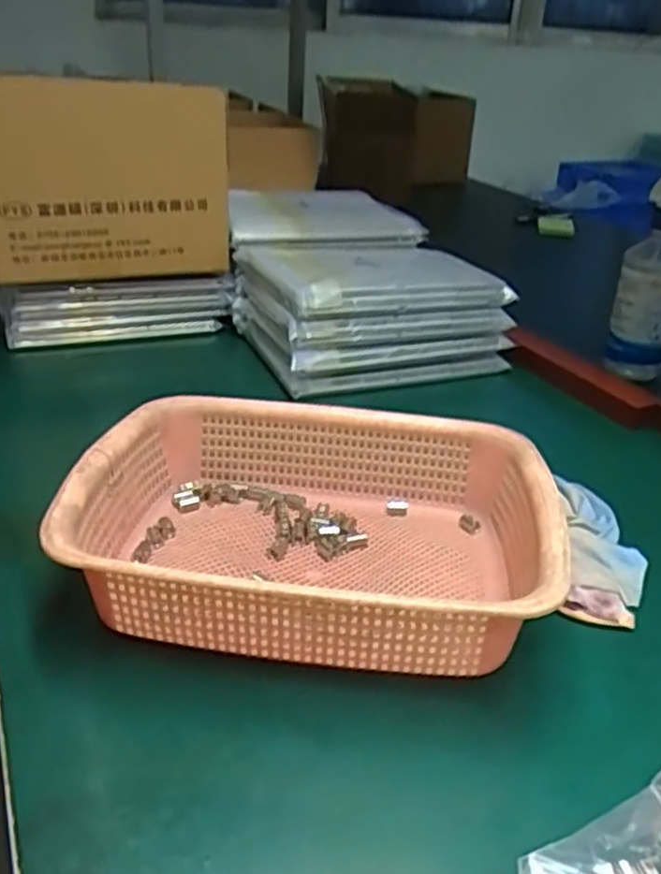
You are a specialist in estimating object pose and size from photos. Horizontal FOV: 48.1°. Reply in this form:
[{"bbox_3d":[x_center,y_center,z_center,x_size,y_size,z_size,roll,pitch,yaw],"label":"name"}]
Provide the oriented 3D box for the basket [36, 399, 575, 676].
[{"bbox_3d":[-0.010,0.058,0.476,0.284,0.077,0.209,6,29,1],"label":"basket"}]

